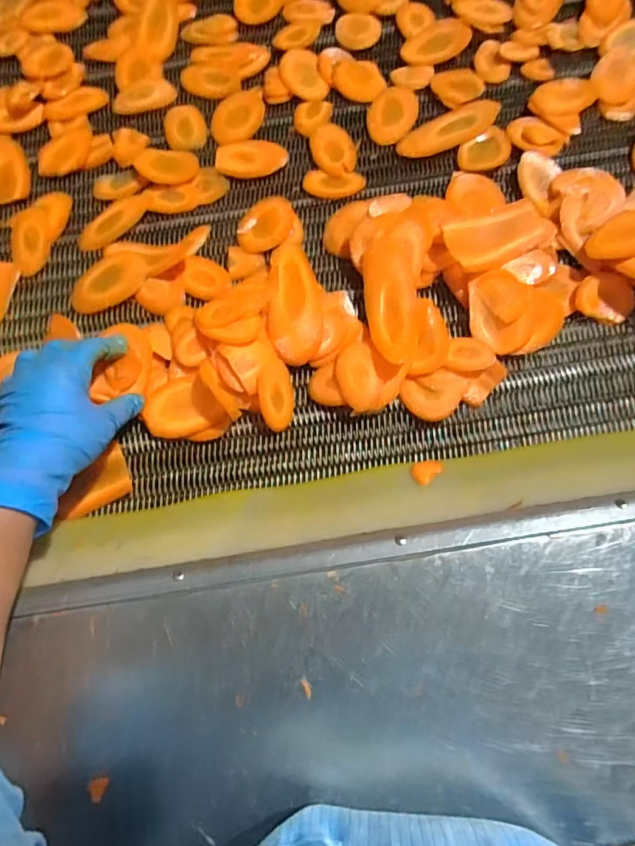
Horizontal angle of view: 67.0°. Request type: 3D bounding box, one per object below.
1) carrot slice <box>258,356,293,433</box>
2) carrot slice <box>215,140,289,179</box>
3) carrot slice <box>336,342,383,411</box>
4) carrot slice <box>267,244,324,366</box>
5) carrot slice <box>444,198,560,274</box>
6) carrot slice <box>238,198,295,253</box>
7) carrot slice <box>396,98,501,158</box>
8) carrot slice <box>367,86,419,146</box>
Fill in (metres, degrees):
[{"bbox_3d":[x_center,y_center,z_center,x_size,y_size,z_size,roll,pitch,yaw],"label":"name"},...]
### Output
[{"bbox_3d":[-0.036,-0.025,0.417,0.032,0.006,0.062,-4,85,-30],"label":"carrot slice"},{"bbox_3d":[-0.068,-0.276,0.497,0.073,0.005,0.046,-2,72,3],"label":"carrot slice"},{"bbox_3d":[0.035,-0.040,0.418,0.034,0.015,0.062,-15,72,-2],"label":"carrot slice"},{"bbox_3d":[-0.019,-0.115,0.446,0.048,0.014,0.126,0,72,3],"label":"carrot slice"},{"bbox_3d":[0.169,-0.175,0.444,0.103,0.017,0.049,-24,72,-5],"label":"carrot slice"},{"bbox_3d":[-0.050,-0.199,0.477,0.052,0.007,0.064,13,73,7],"label":"carrot slice"},{"bbox_3d":[0.138,-0.308,0.500,0.112,0.010,0.041,-25,72,-5],"label":"carrot slice"},{"bbox_3d":[0.080,-0.330,0.510,0.050,0.006,0.076,13,73,7],"label":"carrot slice"}]

